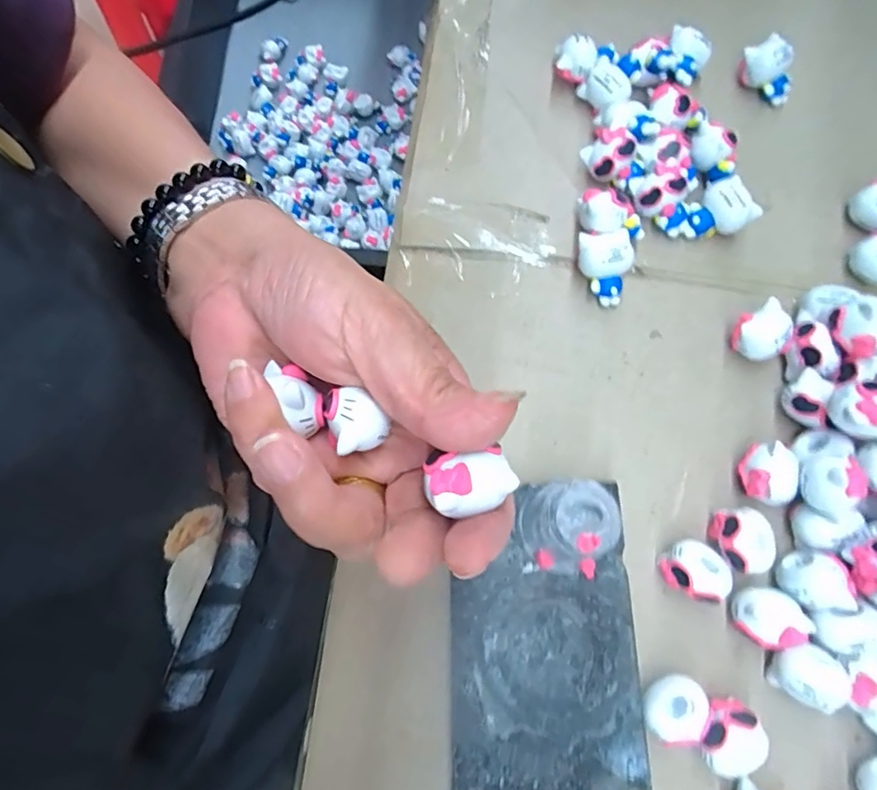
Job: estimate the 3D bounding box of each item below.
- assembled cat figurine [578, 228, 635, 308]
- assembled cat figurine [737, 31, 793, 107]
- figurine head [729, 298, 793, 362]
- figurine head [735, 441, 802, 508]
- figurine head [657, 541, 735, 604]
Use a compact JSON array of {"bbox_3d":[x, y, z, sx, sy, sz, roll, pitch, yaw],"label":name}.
[{"bbox_3d":[0.083,-0.062,0.261,0.024,0.023,0.032,-7,75,0],"label":"assembled cat figurine"},{"bbox_3d":[0.188,-0.184,0.299,0.013,0.025,0.032,-41,78,-9],"label":"assembled cat figurine"},{"bbox_3d":[0.153,-0.028,0.253,0.023,0.025,0.024,0,75,1],"label":"figurine head"},{"bbox_3d":[0.146,0.035,0.237,0.021,0.019,0.025,9,75,4],"label":"figurine head"},{"bbox_3d":[0.110,0.076,0.228,0.026,0.020,0.022,17,76,6],"label":"figurine head"}]

